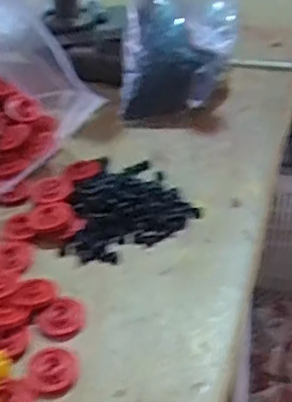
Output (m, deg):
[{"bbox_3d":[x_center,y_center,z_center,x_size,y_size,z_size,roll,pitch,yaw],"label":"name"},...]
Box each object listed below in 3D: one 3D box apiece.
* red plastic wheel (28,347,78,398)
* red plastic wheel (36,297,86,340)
[{"bbox_3d":[-0.057,0.104,0.373,0.030,0.005,0.034,-9,39,-8],"label":"red plastic wheel"},{"bbox_3d":[-0.057,0.078,0.405,0.031,0.004,0.031,-2,38,1],"label":"red plastic wheel"}]

